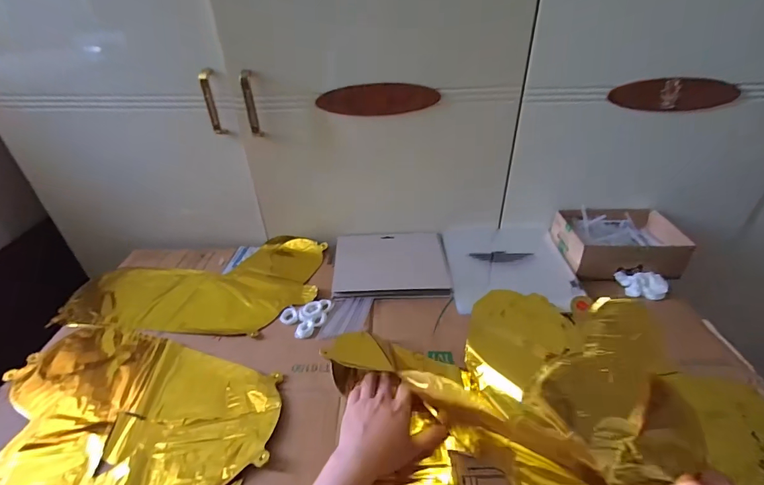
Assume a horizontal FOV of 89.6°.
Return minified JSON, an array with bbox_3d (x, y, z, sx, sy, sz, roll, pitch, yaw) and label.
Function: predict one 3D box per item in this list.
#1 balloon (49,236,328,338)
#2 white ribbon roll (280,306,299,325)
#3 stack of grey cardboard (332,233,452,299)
[{"bbox_3d":[-0.311,0.063,0.677,0.390,0.017,0.244,3,35,7],"label":"balloon"},{"bbox_3d":[-0.142,0.112,0.591,0.028,0.006,0.033,-6,35,-7],"label":"white ribbon roll"},{"bbox_3d":[0.016,0.032,0.684,0.195,0.012,0.167,-1,35,0],"label":"stack of grey cardboard"}]

